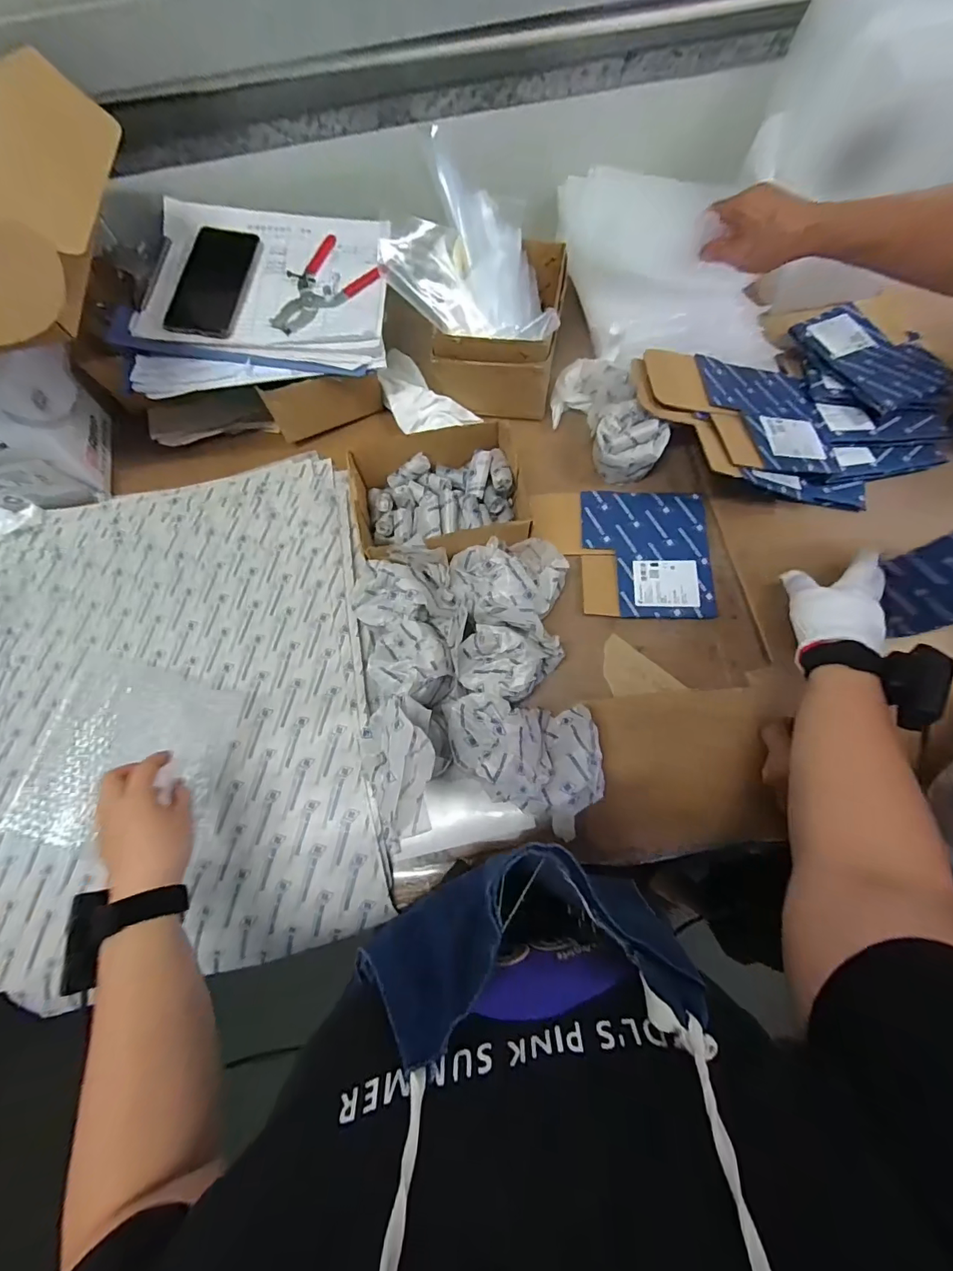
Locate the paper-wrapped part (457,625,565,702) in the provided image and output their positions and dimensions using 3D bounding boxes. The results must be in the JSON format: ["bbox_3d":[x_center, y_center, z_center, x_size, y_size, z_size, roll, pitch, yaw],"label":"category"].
[{"bbox_3d":[0.035,0.035,0.508,0.113,0.074,0.071,5,74,5],"label":"paper-wrapped part"}]

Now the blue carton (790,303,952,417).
[{"bbox_3d":[0.516,-0.364,0.602,0.131,0.022,0.179,-29,69,-11],"label":"blue carton"}]

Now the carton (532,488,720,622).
[{"bbox_3d":[0.178,-0.106,0.570,0.214,0.014,0.167,4,73,4],"label":"carton"}]

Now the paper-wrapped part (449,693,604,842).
[{"bbox_3d":[0.051,0.124,0.483,0.167,0.083,0.127,20,76,9],"label":"paper-wrapped part"}]

